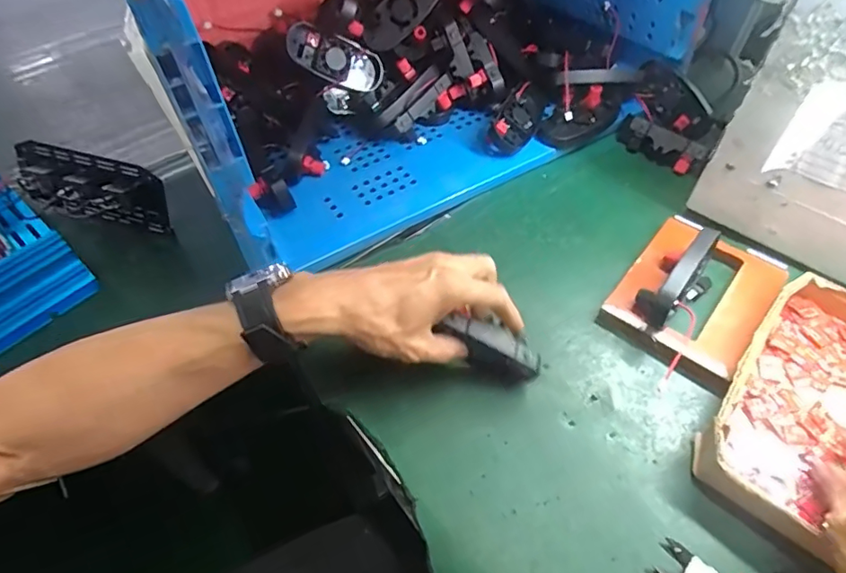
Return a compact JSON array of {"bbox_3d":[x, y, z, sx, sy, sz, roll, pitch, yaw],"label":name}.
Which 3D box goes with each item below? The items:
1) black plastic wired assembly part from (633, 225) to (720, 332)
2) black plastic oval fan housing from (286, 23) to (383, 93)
[{"bbox_3d":[0.233,-0.005,0.480,0.046,0.066,0.104,32,60,24],"label":"black plastic wired assembly part"},{"bbox_3d":[-0.105,-0.273,0.635,0.118,0.050,0.023,14,24,-28],"label":"black plastic oval fan housing"}]

